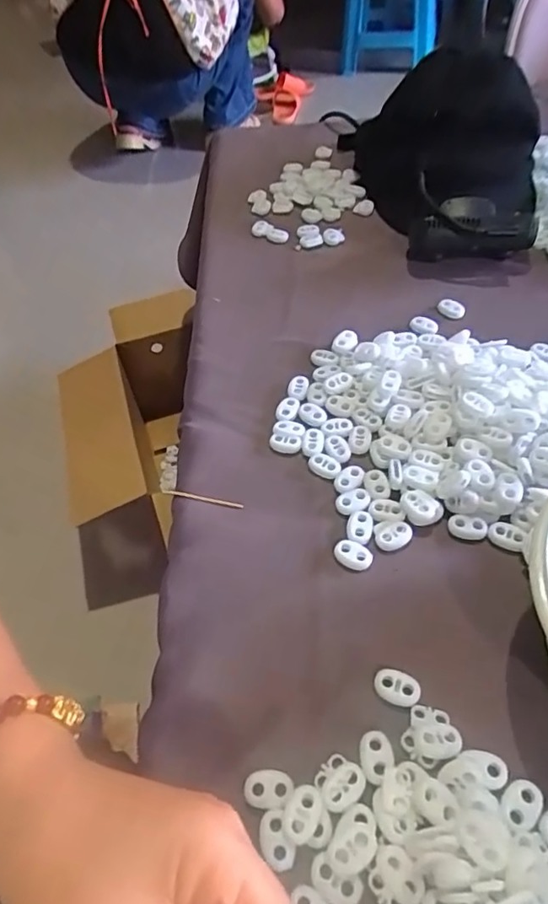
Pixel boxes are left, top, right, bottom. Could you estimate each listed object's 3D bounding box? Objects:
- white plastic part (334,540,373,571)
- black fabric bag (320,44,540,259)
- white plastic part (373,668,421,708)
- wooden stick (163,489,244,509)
[{"bbox_3d":[0.046,0.060,0.328,0.022,0.004,0.016,13,53,17],"label":"white plastic part"},{"bbox_3d":[0.157,-0.289,0.532,0.183,0.123,0.232,6,51,11],"label":"black fabric bag"},{"bbox_3d":[0.061,0.116,0.279,0.023,0.004,0.016,17,54,19],"label":"white plastic part"},{"bbox_3d":[-0.047,0.030,0.366,0.055,0.004,0.004,10,52,14],"label":"wooden stick"}]

